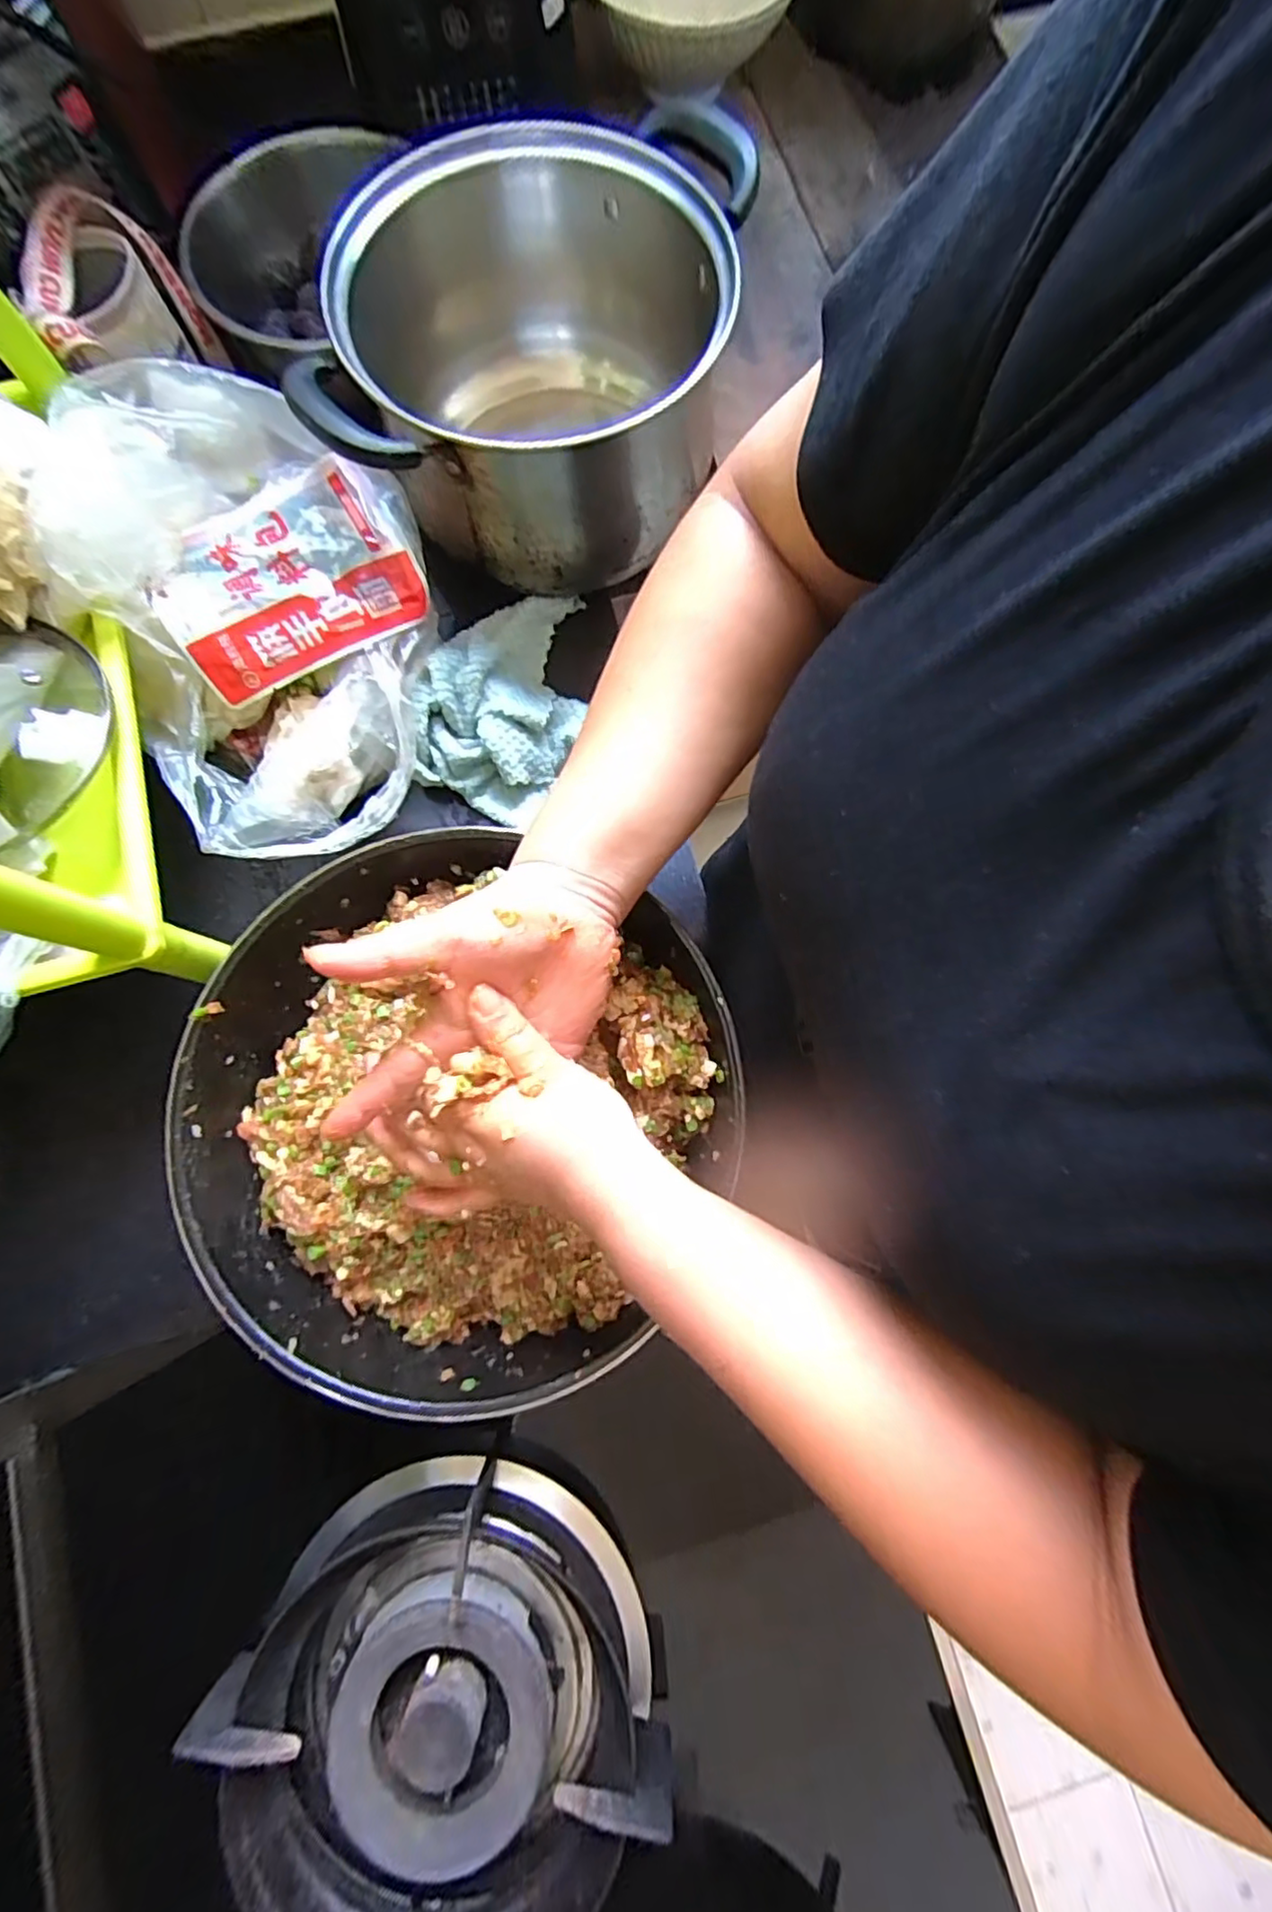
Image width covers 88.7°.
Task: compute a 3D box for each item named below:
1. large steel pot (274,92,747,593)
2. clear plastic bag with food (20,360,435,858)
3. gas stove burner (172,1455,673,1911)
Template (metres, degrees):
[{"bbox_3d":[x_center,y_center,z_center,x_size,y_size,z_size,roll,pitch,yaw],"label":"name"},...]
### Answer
[{"bbox_3d":[-0.067,-0.401,0.468,0.254,0.155,0.246,0,78,0],"label":"large steel pot"},{"bbox_3d":[-0.236,-0.219,0.417,0.199,0.106,0.295,-13,79,-3],"label":"clear plastic bag with food"},{"bbox_3d":[-0.106,0.417,0.356,0.212,0.070,0.210,0,78,0],"label":"gas stove burner"}]

